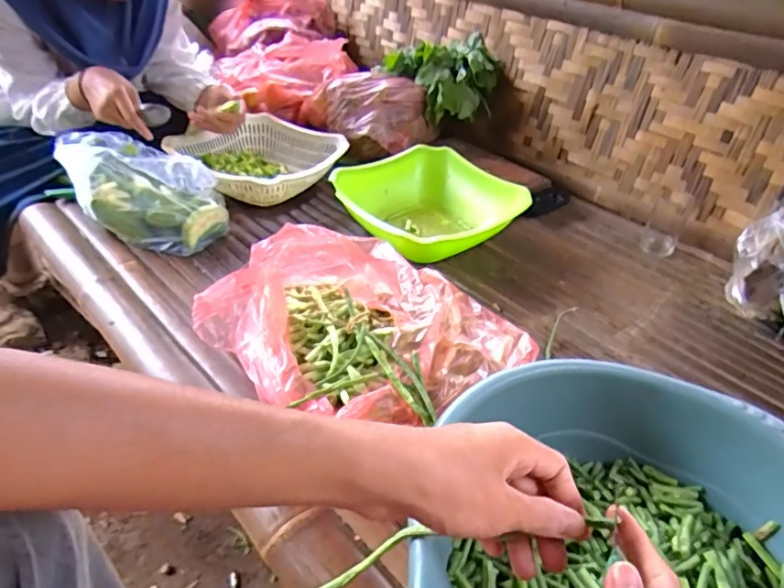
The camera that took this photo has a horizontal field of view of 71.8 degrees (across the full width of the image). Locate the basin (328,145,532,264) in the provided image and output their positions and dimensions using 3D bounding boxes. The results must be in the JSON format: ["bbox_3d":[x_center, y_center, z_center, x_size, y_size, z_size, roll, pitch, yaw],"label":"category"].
[{"bbox_3d":[0.058,-0.152,0.948,0.287,0.095,0.279,4,35,-2],"label":"basin"}]

